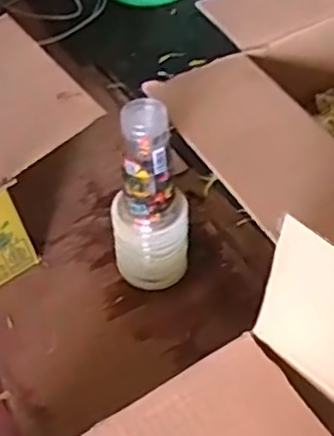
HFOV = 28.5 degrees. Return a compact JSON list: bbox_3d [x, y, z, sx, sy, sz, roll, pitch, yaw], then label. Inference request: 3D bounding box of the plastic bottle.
[{"bbox_3d":[-0.019,-0.049,0.592,0.048,0.111,0.045,-4,50,3],"label":"plastic bottle"}]

